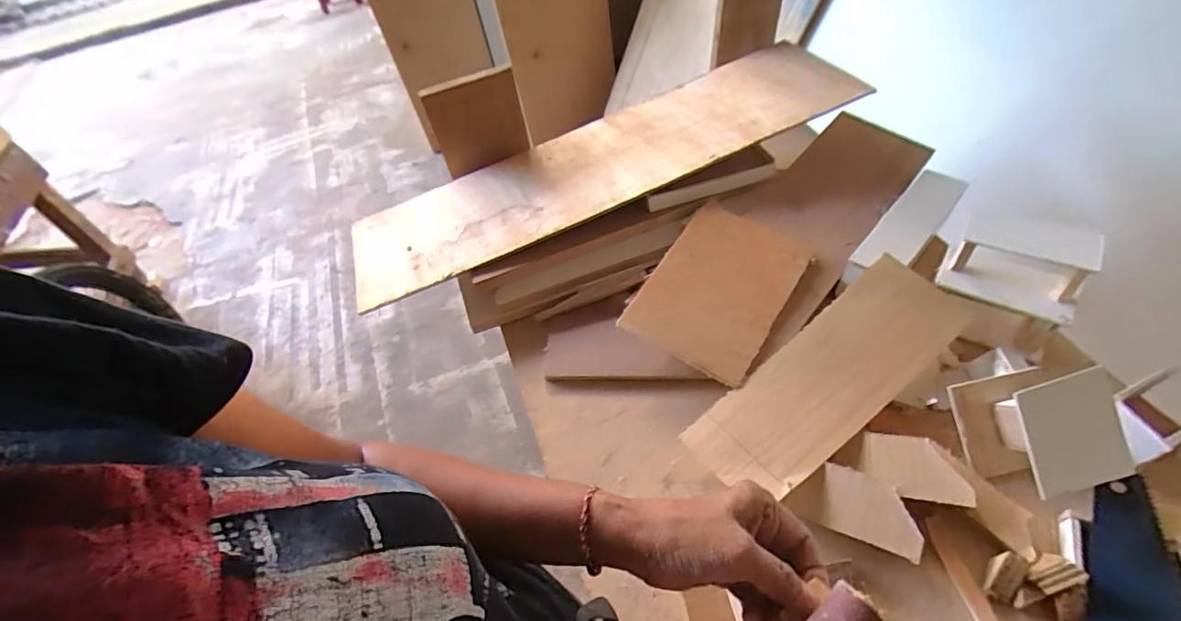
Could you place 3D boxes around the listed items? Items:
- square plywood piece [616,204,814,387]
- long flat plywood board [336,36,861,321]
[{"bbox_3d":[0.138,-0.025,0.555,0.138,0.010,0.187,29,70,19],"label":"square plywood piece"},{"bbox_3d":[0.000,-0.188,0.666,0.639,0.017,0.183,-24,52,-2],"label":"long flat plywood board"}]

